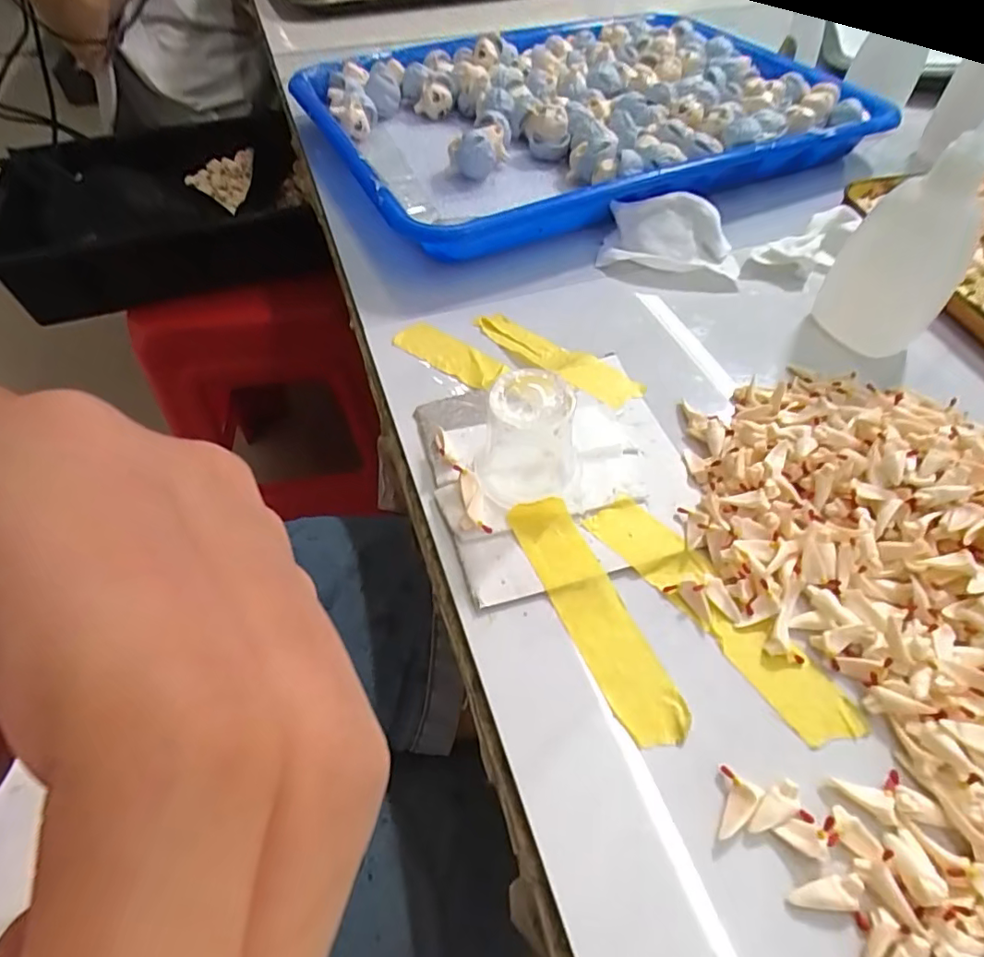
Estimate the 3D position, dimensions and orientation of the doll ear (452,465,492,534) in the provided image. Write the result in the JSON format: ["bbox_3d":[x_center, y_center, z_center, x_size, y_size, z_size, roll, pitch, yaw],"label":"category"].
[{"bbox_3d":[-0.008,0.007,0.188,0.009,0.006,0.024,-10,65,-5],"label":"doll ear"}]

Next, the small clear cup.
[{"bbox_3d":[0.011,-0.014,0.183,0.032,0.042,0.030,0,53,0],"label":"small clear cup"}]

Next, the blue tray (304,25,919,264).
[{"bbox_3d":[0.058,-0.246,0.375,0.335,0.039,0.258,-22,56,-16],"label":"blue tray"}]

